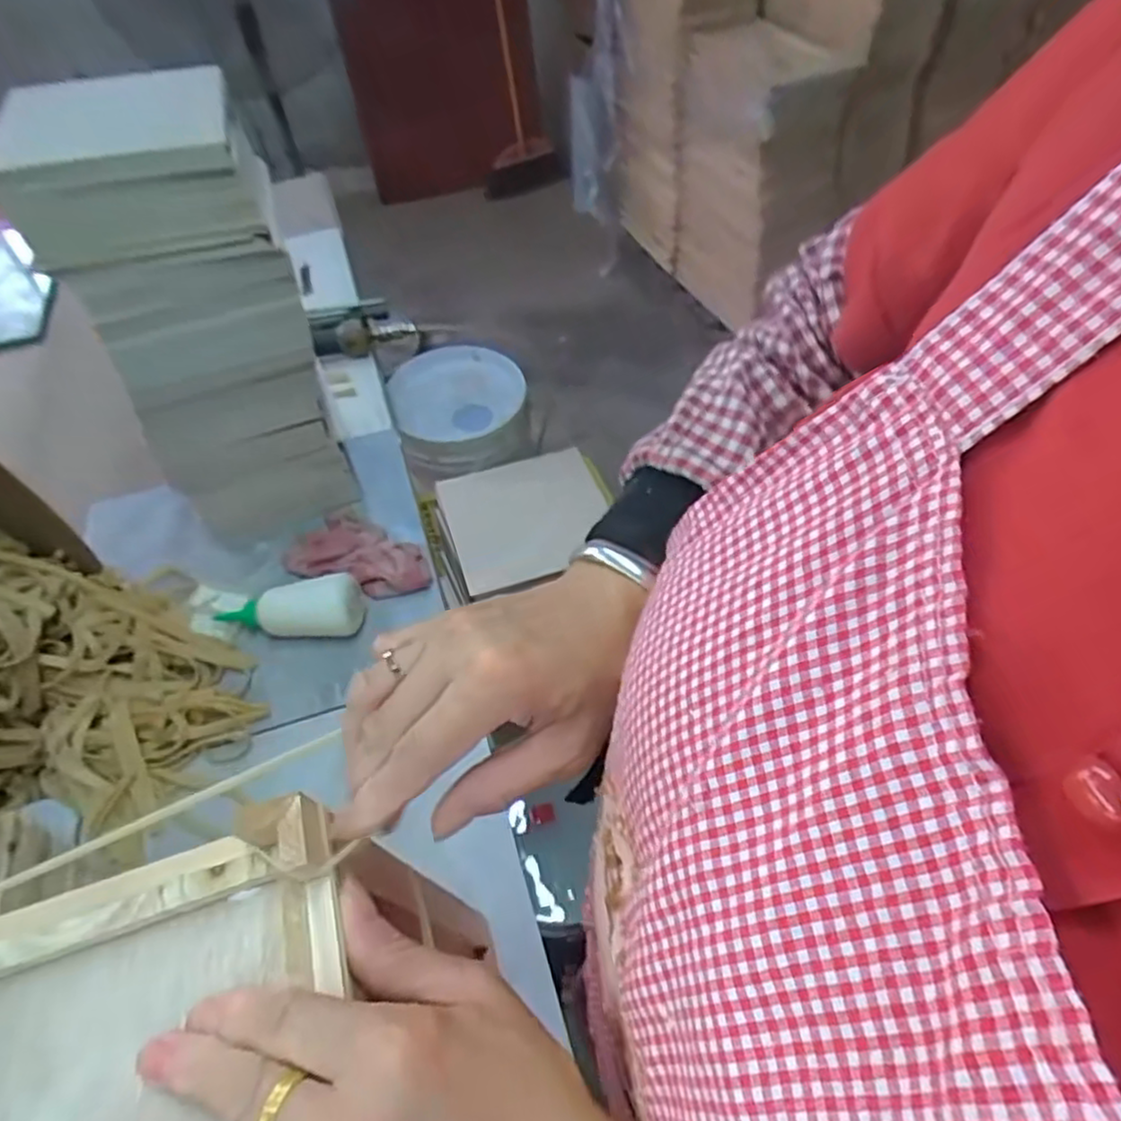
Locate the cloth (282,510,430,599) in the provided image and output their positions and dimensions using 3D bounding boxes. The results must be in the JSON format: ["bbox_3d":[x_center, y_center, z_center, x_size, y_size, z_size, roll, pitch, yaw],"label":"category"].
[{"bbox_3d":[-0.228,-0.001,0.795,0.159,0.034,0.096,24,58,21],"label":"cloth"}]

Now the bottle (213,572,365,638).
[{"bbox_3d":[-0.288,0.049,0.725,0.163,0.044,0.050,-4,52,1],"label":"bottle"}]

